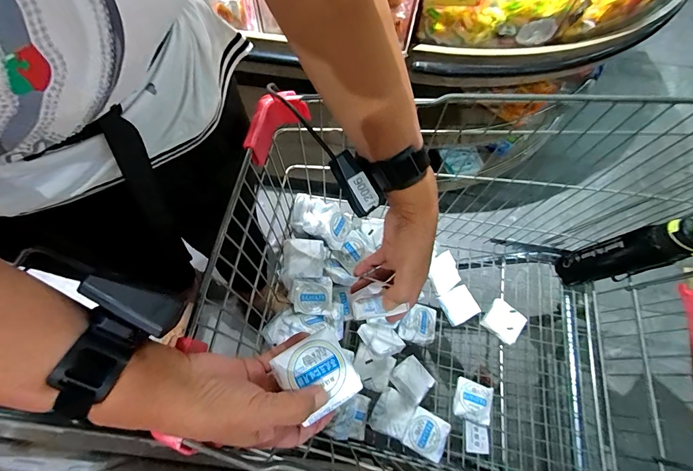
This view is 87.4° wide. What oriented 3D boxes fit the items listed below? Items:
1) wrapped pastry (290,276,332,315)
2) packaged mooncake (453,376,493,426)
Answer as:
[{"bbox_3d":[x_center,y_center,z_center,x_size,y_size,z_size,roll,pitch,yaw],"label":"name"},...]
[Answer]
[{"bbox_3d":[-0.059,0.101,0.608,0.067,0.030,0.060,-3,90,-5],"label":"wrapped pastry"},{"bbox_3d":[0.219,0.285,0.626,0.060,0.023,0.064,14,67,4],"label":"packaged mooncake"}]

